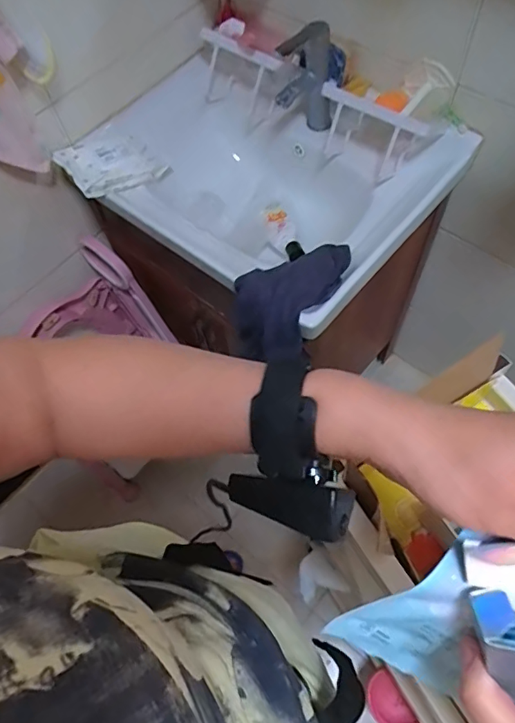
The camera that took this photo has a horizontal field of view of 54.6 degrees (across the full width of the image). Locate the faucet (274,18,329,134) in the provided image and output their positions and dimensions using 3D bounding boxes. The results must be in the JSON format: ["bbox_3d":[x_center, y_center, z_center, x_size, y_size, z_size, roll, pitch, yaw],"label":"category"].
[{"bbox_3d":[0.081,-0.472,0.881,0.045,0.210,0.112,37,69,19],"label":"faucet"}]

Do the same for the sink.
[{"bbox_3d":[0.020,-0.310,0.910,0.555,0.174,0.420,32,67,17],"label":"sink"}]

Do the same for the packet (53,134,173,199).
[{"bbox_3d":[-0.249,-0.351,0.884,0.182,0.038,0.094,-31,93,-36],"label":"packet"}]

